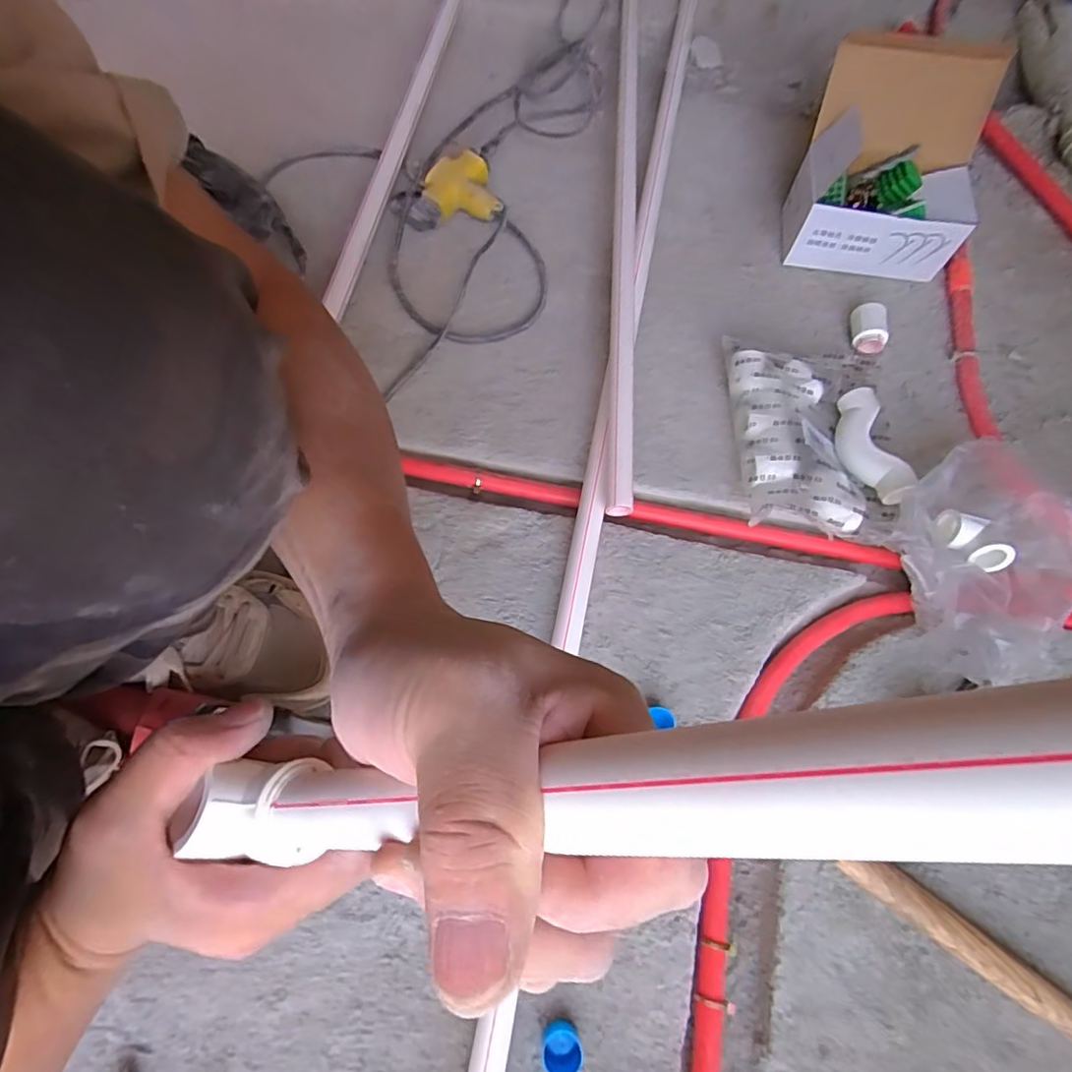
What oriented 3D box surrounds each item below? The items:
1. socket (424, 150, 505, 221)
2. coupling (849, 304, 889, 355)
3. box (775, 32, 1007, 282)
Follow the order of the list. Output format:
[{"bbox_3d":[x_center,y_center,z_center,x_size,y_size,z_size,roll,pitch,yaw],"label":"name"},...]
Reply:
[{"bbox_3d":[-0.094,-0.427,0.727,0.084,0.037,0.089,-18,70,-9],"label":"socket"},{"bbox_3d":[0.377,-0.235,0.664,0.031,0.034,0.051,0,68,-2],"label":"coupling"},{"bbox_3d":[0.406,-0.420,0.676,0.184,0.188,0.154,5,68,0],"label":"box"}]

